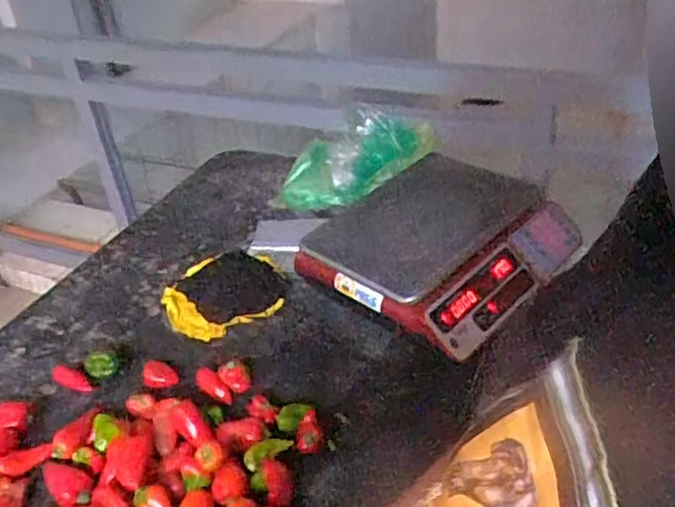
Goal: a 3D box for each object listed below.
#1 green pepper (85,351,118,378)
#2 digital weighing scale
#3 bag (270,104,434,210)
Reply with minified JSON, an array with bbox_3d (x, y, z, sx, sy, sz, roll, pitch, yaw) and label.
[{"bbox_3d":[-0.343,0.159,0.915,0.042,0.034,0.032,-25,41,-24],"label":"green pepper"},{"bbox_3d":[0.171,-0.004,1.027,0.368,0.108,0.321,-32,44,-31],"label":"digital weighing scale"},{"bbox_3d":[0.029,-0.184,1.261,0.342,0.116,0.155,-26,37,6],"label":"bag"}]

